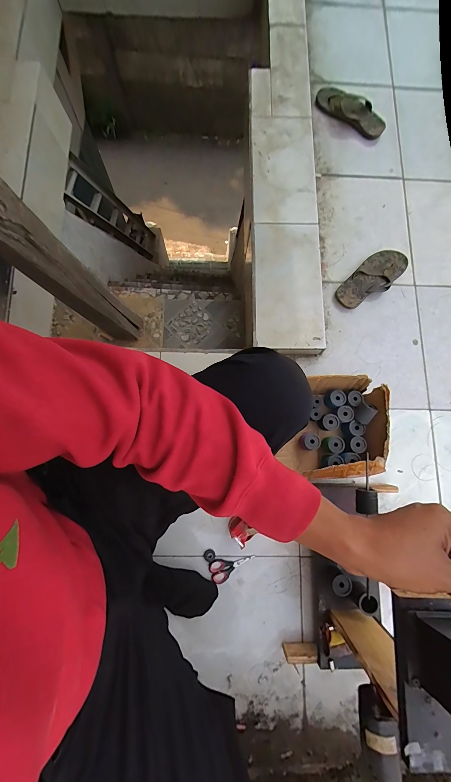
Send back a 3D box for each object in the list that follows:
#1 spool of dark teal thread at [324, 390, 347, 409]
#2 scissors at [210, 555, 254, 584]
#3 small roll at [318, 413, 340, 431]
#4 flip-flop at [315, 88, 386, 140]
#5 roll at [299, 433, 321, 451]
[{"bbox_3d":[0.305,0.024,0.791,0.049,0.041,0.046,0,80,-1],"label":"spool of dark teal thread"},{"bbox_3d":[0.018,0.454,0.739,0.119,0.004,0.055,-22,81,-5],"label":"scissors"},{"bbox_3d":[0.286,0.088,0.787,0.042,0.052,0.046,0,80,-1],"label":"small roll"},{"bbox_3d":[0.444,-0.989,1.004,0.264,0.040,0.093,34,81,5],"label":"flip-flop"},{"bbox_3d":[0.230,0.140,0.782,0.044,0.055,0.044,0,80,-1],"label":"roll"}]

